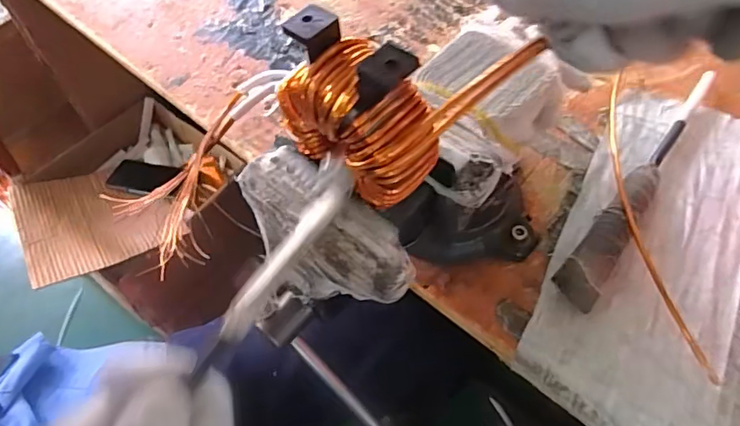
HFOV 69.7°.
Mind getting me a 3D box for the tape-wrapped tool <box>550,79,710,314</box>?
[{"bbox_3d":[0.212,-0.028,0.396,0.028,0.028,0.253,34,66,23],"label":"tape-wrapped tool"}]

